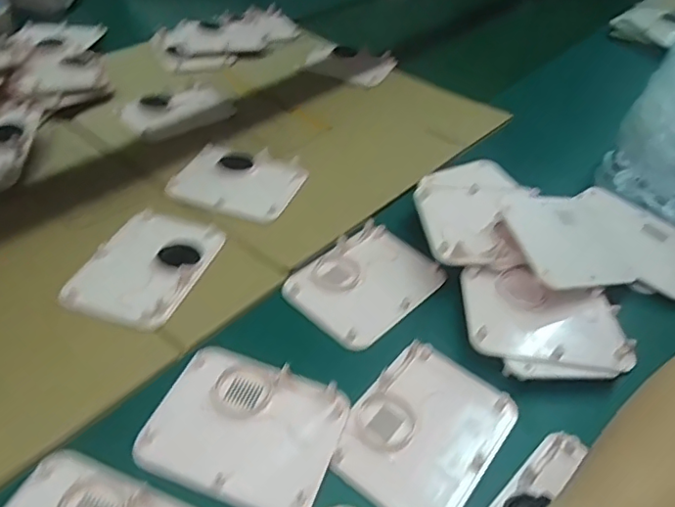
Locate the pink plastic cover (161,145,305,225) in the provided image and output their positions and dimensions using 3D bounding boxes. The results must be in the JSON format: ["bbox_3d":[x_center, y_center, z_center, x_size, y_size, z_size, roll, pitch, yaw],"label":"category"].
[{"bbox_3d":[-0.103,-0.075,0.592,0.120,0.015,0.102,16,43,13],"label":"pink plastic cover"}]

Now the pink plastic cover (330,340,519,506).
[{"bbox_3d":[0.063,0.124,0.396,0.094,0.009,0.128,30,48,25],"label":"pink plastic cover"}]

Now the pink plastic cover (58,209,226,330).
[{"bbox_3d":[-0.166,0.008,0.487,0.095,0.011,0.127,15,43,12],"label":"pink plastic cover"}]

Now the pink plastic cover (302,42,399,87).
[{"bbox_3d":[0.015,-0.282,0.814,0.128,0.014,0.087,18,44,15],"label":"pink plastic cover"}]

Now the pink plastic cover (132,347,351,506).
[{"bbox_3d":[-0.063,0.118,0.384,0.124,0.005,0.099,16,43,12],"label":"pink plastic cover"}]

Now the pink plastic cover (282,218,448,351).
[{"bbox_3d":[0.026,0.024,0.499,0.098,0.013,0.127,34,49,28],"label":"pink plastic cover"}]

